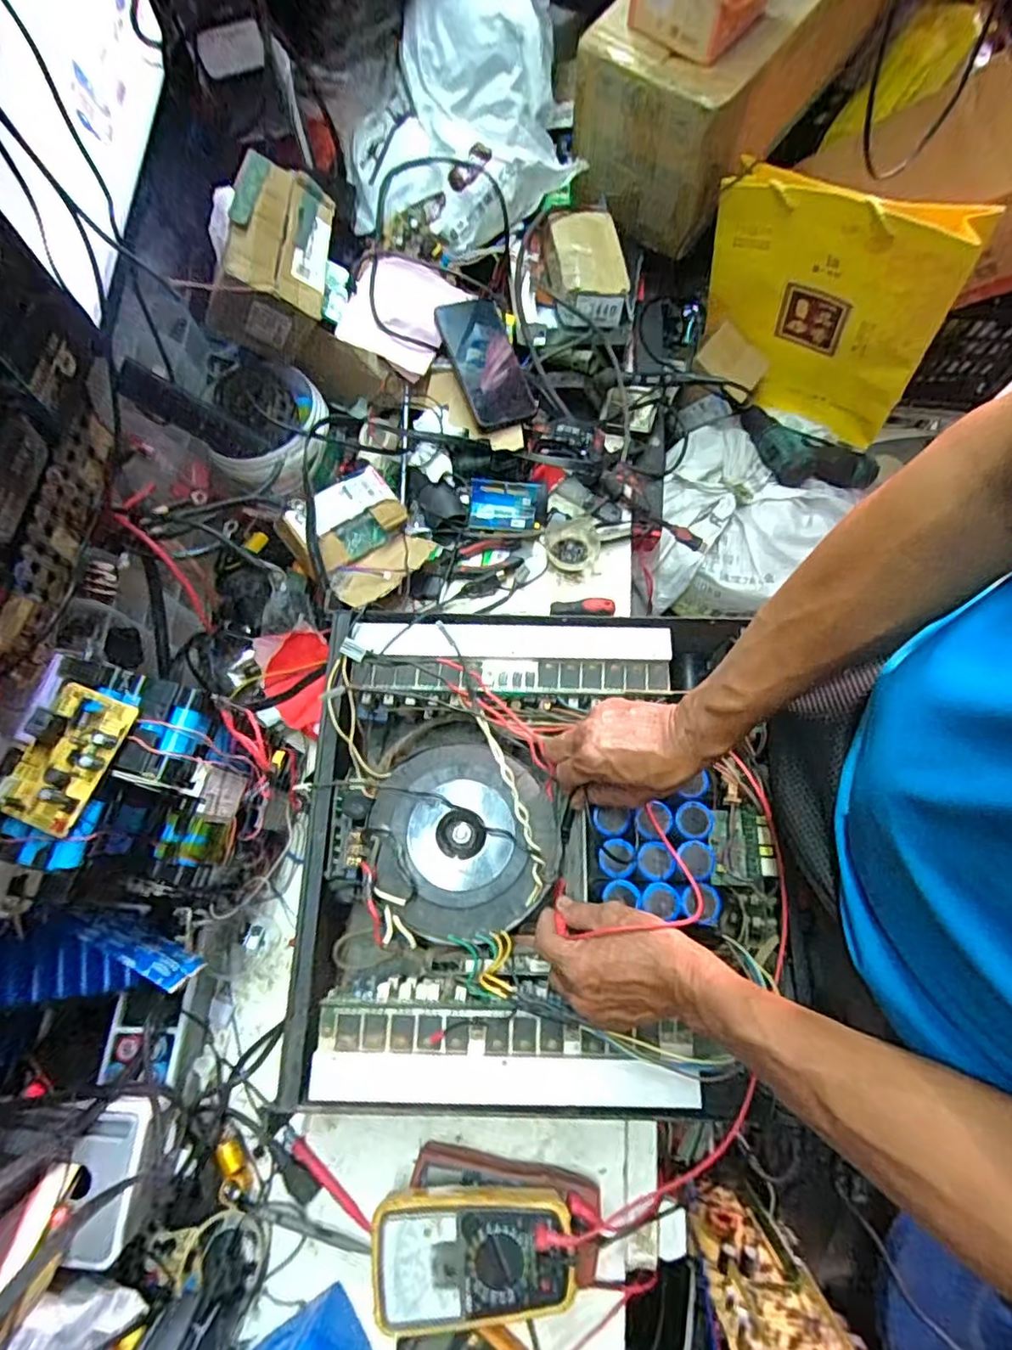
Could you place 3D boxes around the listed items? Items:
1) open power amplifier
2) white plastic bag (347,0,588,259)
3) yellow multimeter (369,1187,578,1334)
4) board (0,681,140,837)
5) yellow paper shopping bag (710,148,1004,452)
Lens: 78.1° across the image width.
[{"bbox_3d":[0.033,0.155,0.593,0.411,0.122,0.425,1,73,2],"label":"open power amplifier"},{"bbox_3d":[-0.055,-0.646,0.725,0.270,0.154,0.220,-5,72,0],"label":"white plastic bag"},{"bbox_3d":[-0.027,0.479,0.511,0.163,0.033,0.083,-3,73,1],"label":"yellow multimeter"},{"bbox_3d":[-0.298,0.054,0.419,0.056,0.017,0.093,22,75,8],"label":"board"},{"bbox_3d":[0.409,-0.474,0.832,0.310,0.326,0.042,29,76,10],"label":"yellow paper shopping bag"}]

